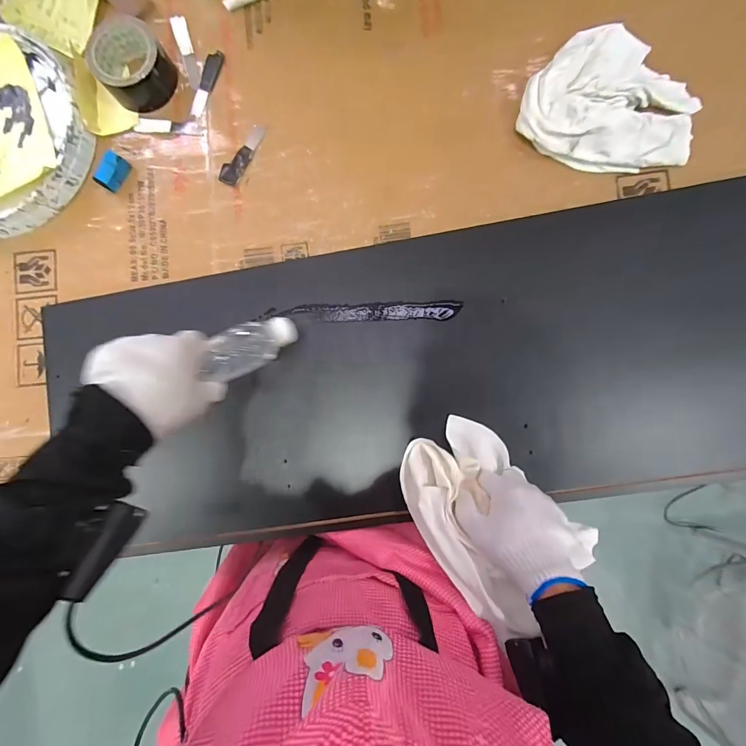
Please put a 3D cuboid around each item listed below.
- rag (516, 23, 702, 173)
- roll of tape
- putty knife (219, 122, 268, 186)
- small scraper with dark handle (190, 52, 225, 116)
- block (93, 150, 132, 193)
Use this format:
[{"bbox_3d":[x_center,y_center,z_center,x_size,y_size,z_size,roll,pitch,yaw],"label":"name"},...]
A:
[{"bbox_3d":[0.310,-0.339,0.474,0.212,0.048,0.182,36,92,3],"label":"rag"},{"bbox_3d":[-0.337,-0.432,0.524,0.095,0.049,0.094,0,87,5],"label":"roll of tape"},{"bbox_3d":[-0.181,-0.306,0.523,0.028,0.004,0.094,34,92,3],"label":"putty knife"},{"bbox_3d":[-0.240,-0.418,0.541,0.023,0.004,0.096,19,91,3],"label":"small scraper with dark handle"},{"bbox_3d":[-0.373,-0.287,0.535,0.019,0.028,0.048,28,91,3],"label":"block"}]

